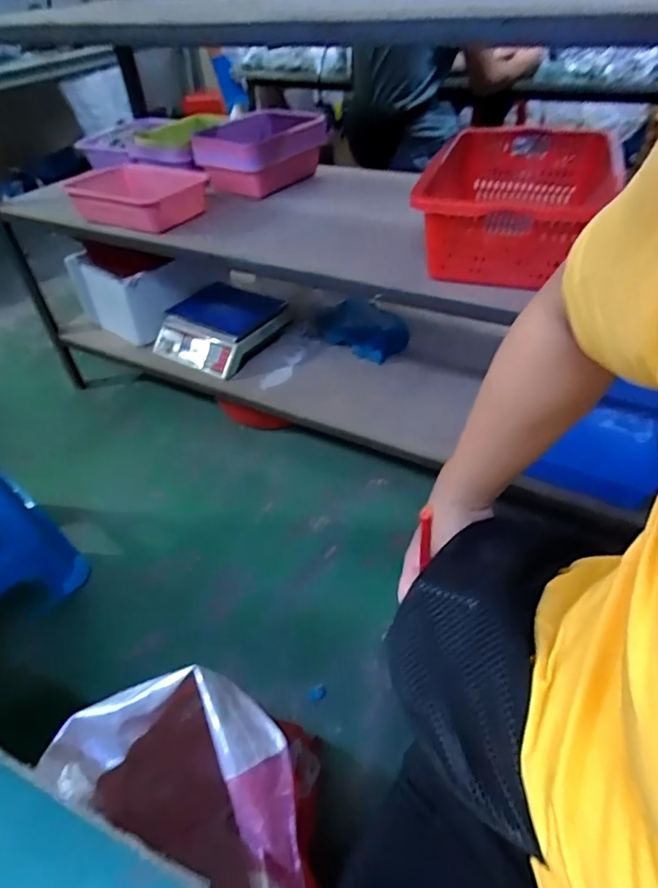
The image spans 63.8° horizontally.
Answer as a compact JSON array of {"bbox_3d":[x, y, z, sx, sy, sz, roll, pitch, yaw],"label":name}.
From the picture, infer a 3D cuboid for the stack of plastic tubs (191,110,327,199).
[{"bbox_3d":[-0.160,-0.693,1.265,0.230,0.140,0.241,28,52,30],"label":"stack of plastic tubs"}]

